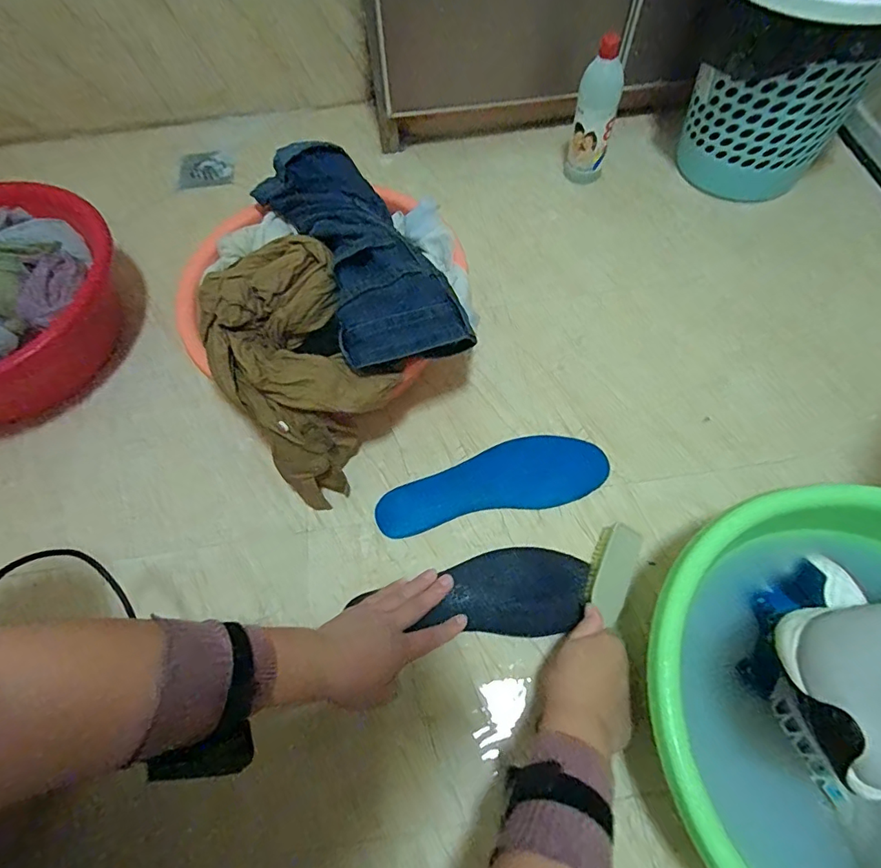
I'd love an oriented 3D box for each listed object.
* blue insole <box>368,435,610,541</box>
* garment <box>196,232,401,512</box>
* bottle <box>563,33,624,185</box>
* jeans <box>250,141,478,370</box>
[{"bbox_3d":[0.063,0.062,0.613,0.281,0.005,0.093,-16,64,-4],"label":"blue insole"},{"bbox_3d":[-0.151,-0.064,0.571,0.169,0.202,0.203,-34,67,-13],"label":"garment"},{"bbox_3d":[0.231,-0.475,0.749,0.054,0.186,0.051,35,71,18],"label":"bottle"},{"bbox_3d":[-0.100,-0.215,0.564,0.132,0.073,0.333,-25,66,-11],"label":"jeans"}]

